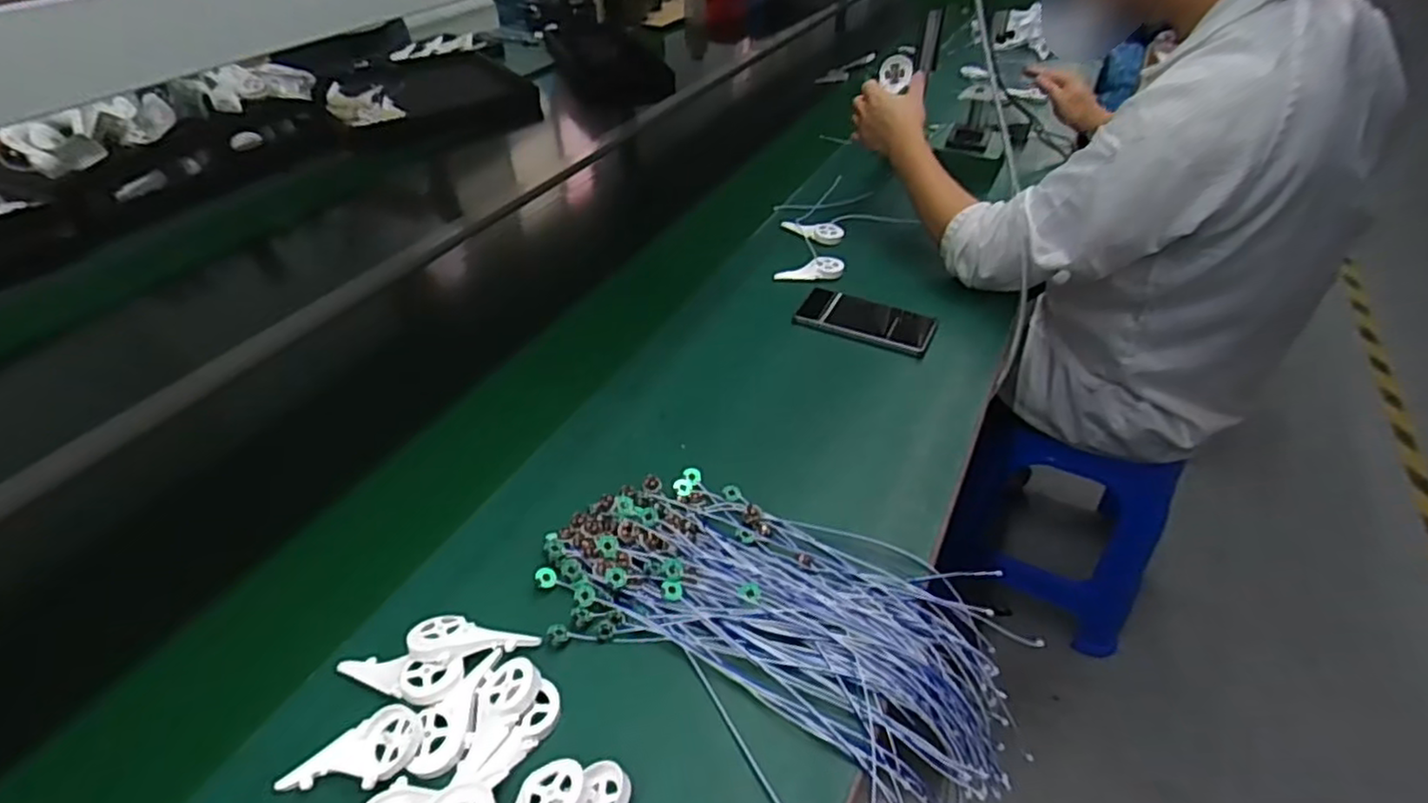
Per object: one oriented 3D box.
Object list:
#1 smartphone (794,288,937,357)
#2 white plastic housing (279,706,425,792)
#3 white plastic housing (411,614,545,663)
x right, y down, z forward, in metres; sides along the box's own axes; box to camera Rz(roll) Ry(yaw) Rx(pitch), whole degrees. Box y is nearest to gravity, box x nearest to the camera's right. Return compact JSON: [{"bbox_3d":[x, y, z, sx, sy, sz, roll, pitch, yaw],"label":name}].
[{"bbox_3d":[0.186,-0.102,0.842,0.163,0.013,0.084,12,44,15],"label":"smartphone"},{"bbox_3d":[-0.240,0.242,0.458,0.087,0.009,0.047,-29,48,-27],"label":"white plastic housing"},{"bbox_3d":[-0.183,0.183,0.519,0.092,0.018,0.039,5,42,8],"label":"white plastic housing"}]

